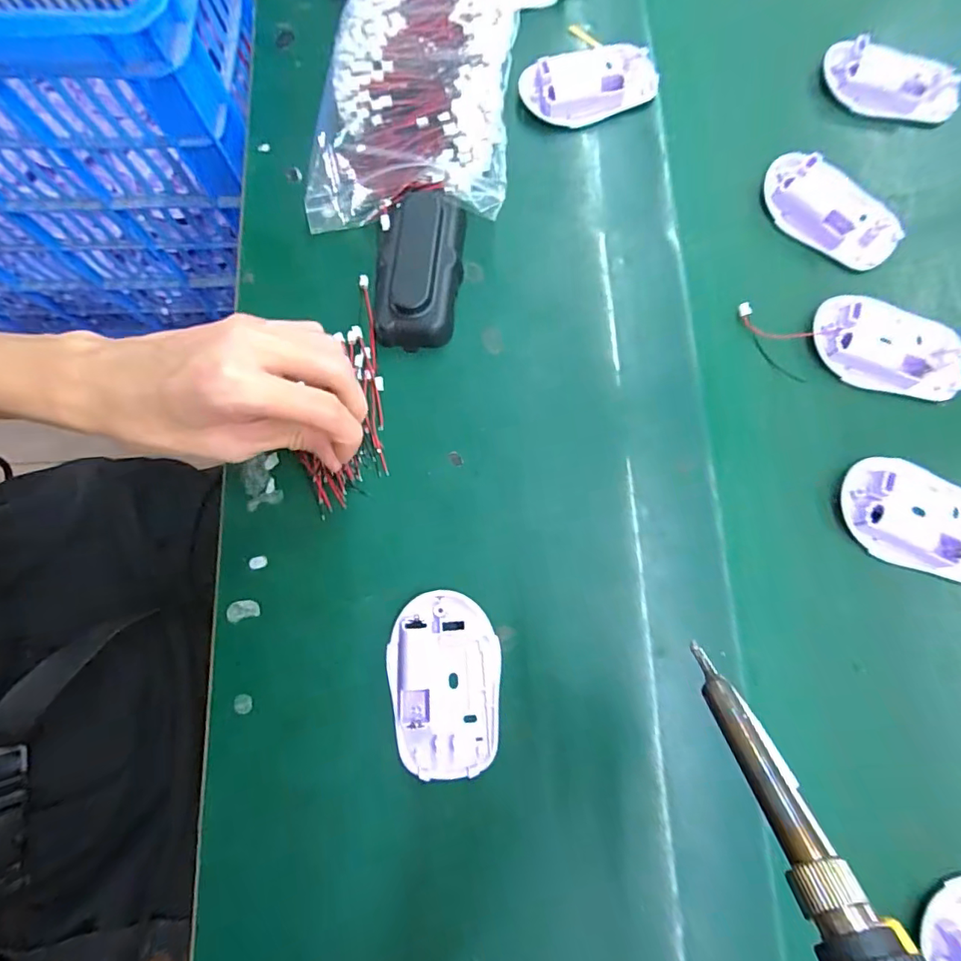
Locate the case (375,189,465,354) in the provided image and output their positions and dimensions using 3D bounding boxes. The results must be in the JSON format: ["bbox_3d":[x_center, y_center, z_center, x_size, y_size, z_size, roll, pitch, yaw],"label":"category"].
[{"bbox_3d":[-0.040,-0.138,0.334,0.053,0.026,0.099,3,78,2],"label":"case"}]

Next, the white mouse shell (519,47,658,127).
[{"bbox_3d":[0.079,-0.287,0.371,0.097,0.017,0.055,-22,78,-3],"label":"white mouse shell"}]

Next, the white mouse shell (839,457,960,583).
[{"bbox_3d":[0.261,0.021,0.300,0.088,0.014,0.062,15,79,5],"label":"white mouse shell"}]

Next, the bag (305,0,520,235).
[{"bbox_3d":[-0.047,-0.261,0.359,0.132,0.042,0.176,3,78,2],"label":"bag"}]

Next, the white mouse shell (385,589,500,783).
[{"bbox_3d":[-0.021,0.113,0.287,0.061,0.016,0.095,1,78,2],"label":"white mouse shell"}]

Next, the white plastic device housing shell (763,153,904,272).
[{"bbox_3d":[0.237,-0.184,0.345,0.094,0.018,0.052,36,81,8],"label":"white plastic device housing shell"}]

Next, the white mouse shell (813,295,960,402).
[{"bbox_3d":[0.259,-0.086,0.324,0.090,0.014,0.058,13,79,4],"label":"white mouse shell"}]

